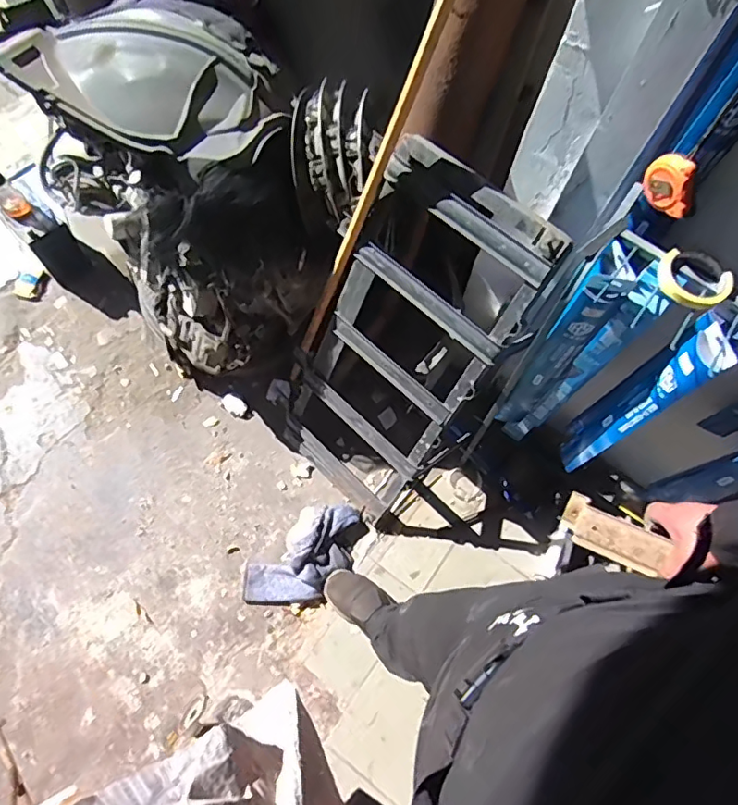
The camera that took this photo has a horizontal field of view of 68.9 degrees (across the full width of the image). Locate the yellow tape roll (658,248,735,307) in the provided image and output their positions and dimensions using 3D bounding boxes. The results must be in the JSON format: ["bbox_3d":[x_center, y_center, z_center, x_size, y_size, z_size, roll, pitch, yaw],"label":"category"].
[{"bbox_3d":[0.450,-0.172,0.739,0.096,0.030,0.082,34,70,11],"label":"yellow tape roll"}]

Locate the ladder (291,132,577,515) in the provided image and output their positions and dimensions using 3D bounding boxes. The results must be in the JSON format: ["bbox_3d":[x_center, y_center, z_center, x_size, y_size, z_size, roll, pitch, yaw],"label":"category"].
[{"bbox_3d":[0.066,-0.116,1.238,0.399,0.857,0.128,42,43,15],"label":"ladder"}]

